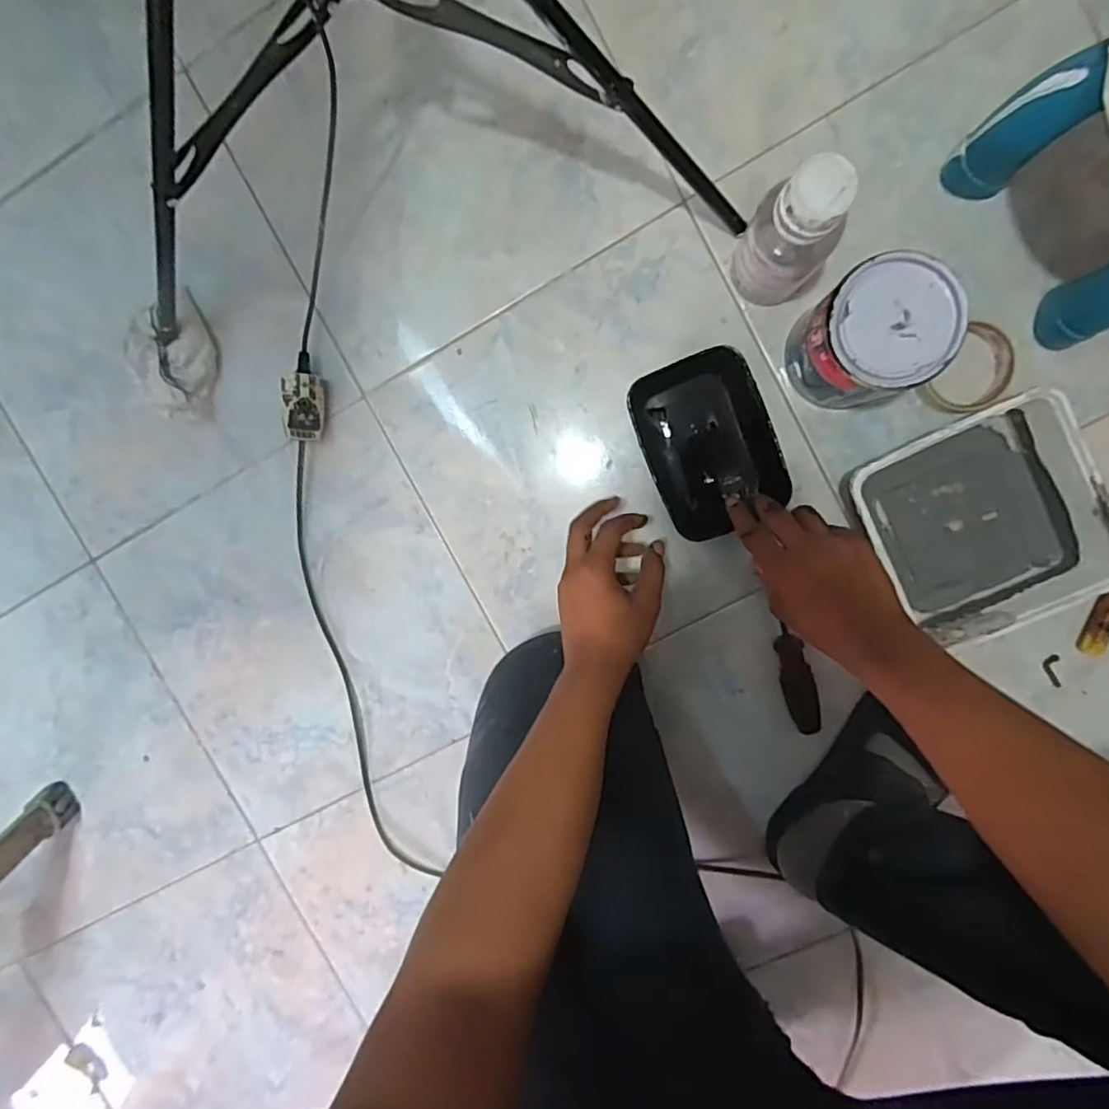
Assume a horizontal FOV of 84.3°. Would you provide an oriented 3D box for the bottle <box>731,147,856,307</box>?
[{"bbox_3d":[0.207,-0.278,0.536,0.076,0.171,0.077,1,97,6],"label":"bottle"}]

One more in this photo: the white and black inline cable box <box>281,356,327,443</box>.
[{"bbox_3d":[-0.268,-0.169,0.661,0.034,0.040,0.090,4,97,5],"label":"white and black inline cable box"}]

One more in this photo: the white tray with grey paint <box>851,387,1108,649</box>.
[{"bbox_3d":[0.405,-0.030,0.599,0.191,0.073,0.195,-24,94,8],"label":"white tray with grey paint"}]

